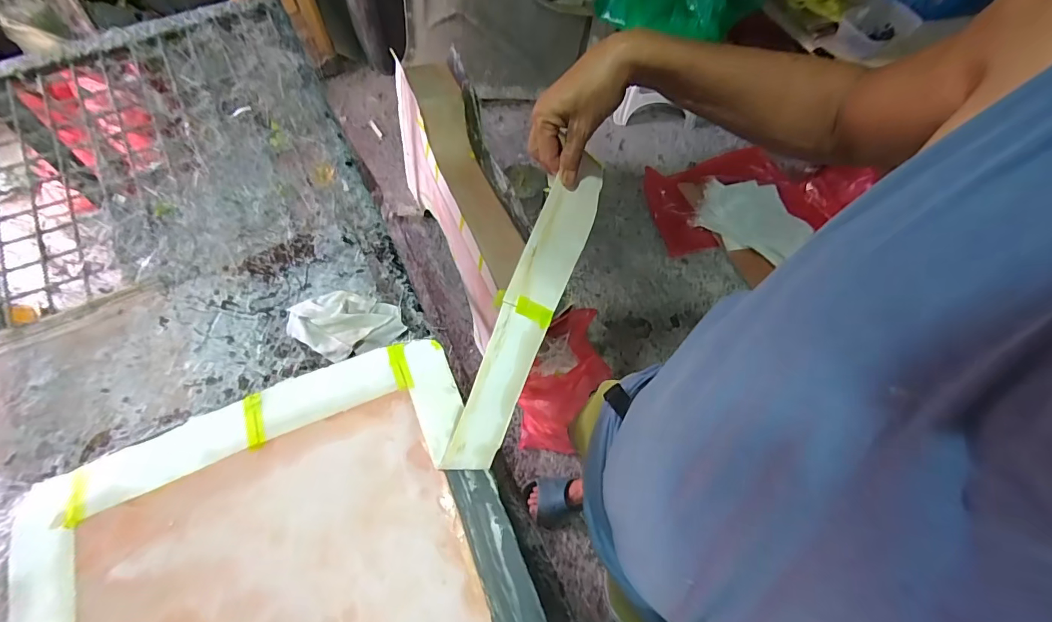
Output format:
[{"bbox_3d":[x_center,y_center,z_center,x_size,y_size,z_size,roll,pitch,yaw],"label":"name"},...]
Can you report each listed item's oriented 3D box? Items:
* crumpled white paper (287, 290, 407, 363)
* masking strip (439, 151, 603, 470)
[{"bbox_3d":[-0.283,0.018,0.690,0.170,0.030,0.105,11,65,4],"label":"crumpled white paper"},{"bbox_3d":[-0.001,0.000,0.462,0.059,0.012,0.346,23,88,-19],"label":"masking strip"}]

